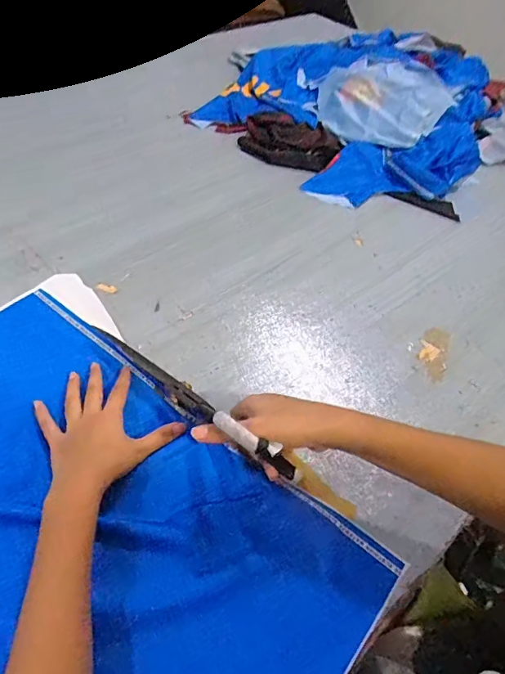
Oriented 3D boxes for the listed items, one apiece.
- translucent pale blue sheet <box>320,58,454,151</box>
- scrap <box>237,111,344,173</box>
[{"bbox_3d":[0.271,-0.487,0.944,0.265,0.079,0.234,14,49,6],"label":"translucent pale blue sheet"},{"bbox_3d":[0.074,-0.385,0.899,0.196,0.039,0.131,12,48,4],"label":"scrap"}]

